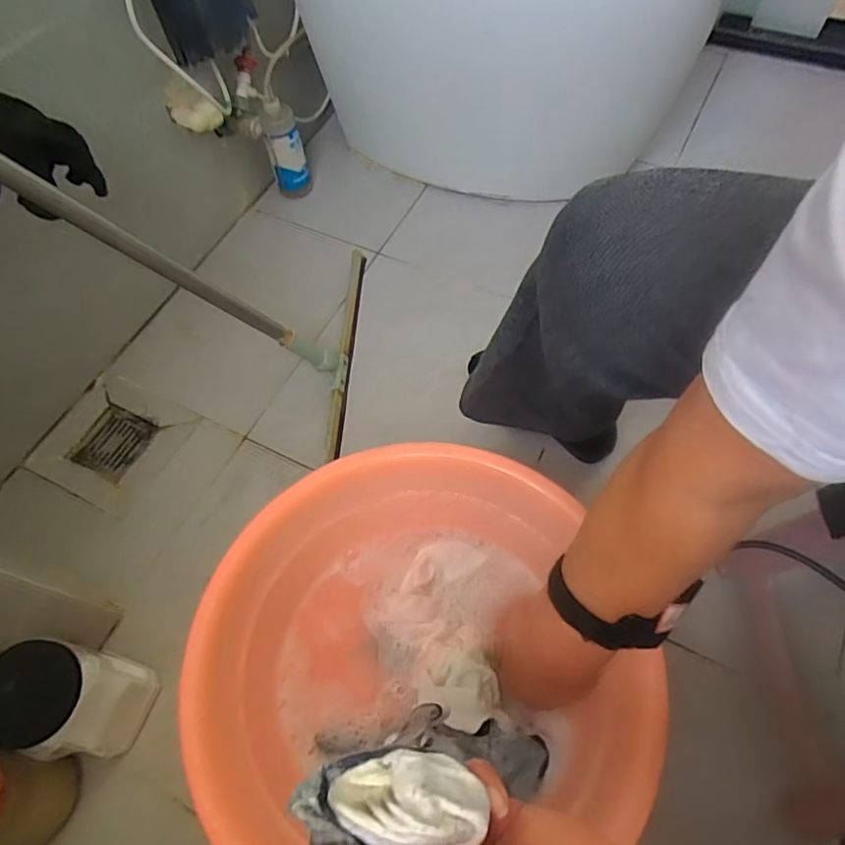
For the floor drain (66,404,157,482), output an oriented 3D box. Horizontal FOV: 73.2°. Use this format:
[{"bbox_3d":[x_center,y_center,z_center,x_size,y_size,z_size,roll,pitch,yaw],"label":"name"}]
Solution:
[{"bbox_3d":[-0.466,0.029,0.859,0.098,0.013,0.099,22,64,16],"label":"floor drain"}]

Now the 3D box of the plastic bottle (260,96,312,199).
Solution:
[{"bbox_3d":[-0.240,-0.479,1.000,0.064,0.161,0.052,-17,60,-6],"label":"plastic bottle"}]

